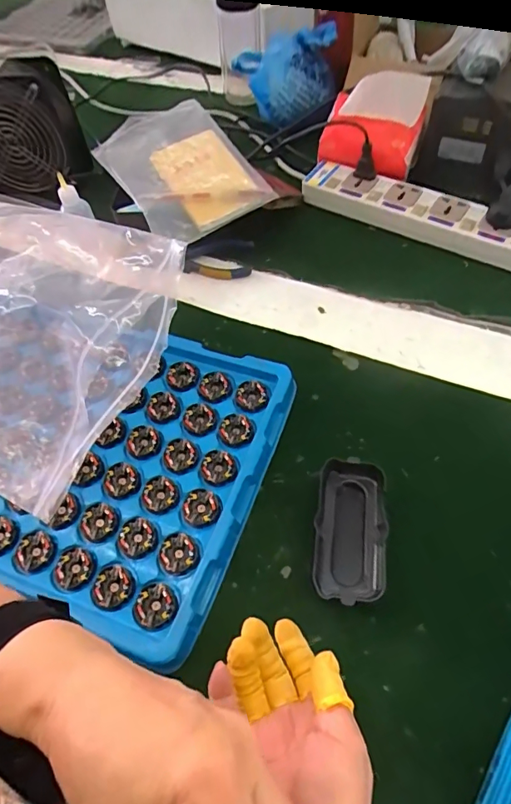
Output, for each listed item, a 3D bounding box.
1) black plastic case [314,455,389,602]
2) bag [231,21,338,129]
[{"bbox_3d":[0.076,0.103,0.376,0.053,0.021,0.109,6,58,9],"label":"black plastic case"},{"bbox_3d":[0.045,-0.506,0.719,0.119,0.102,0.163,-17,57,-8],"label":"bag"}]

